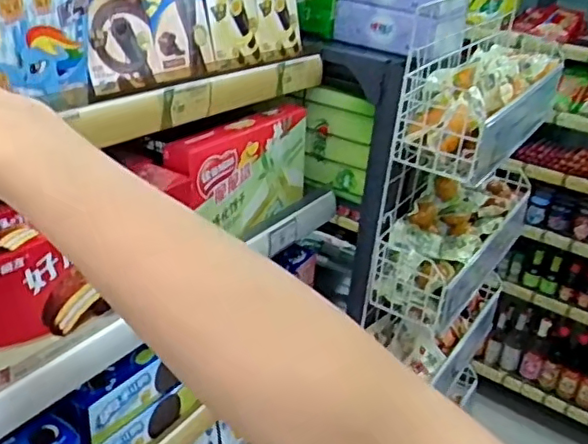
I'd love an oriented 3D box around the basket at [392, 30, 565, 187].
[{"bbox_3d":[0.241,-0.161,0.772,0.117,0.107,0.288,24,48,34],"label":"basket"}]

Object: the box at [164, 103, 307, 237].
[{"bbox_3d":[-0.060,-0.058,0.719,0.051,0.122,0.234,20,29,28],"label":"box"}]

